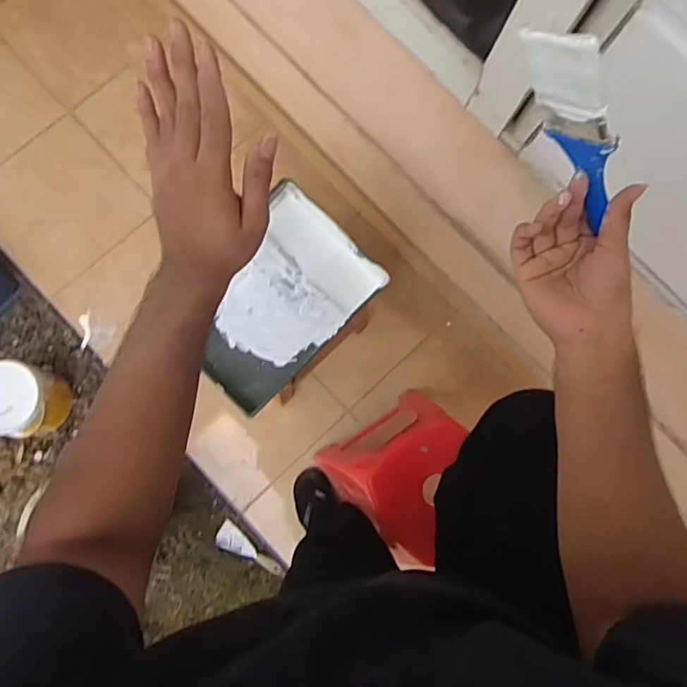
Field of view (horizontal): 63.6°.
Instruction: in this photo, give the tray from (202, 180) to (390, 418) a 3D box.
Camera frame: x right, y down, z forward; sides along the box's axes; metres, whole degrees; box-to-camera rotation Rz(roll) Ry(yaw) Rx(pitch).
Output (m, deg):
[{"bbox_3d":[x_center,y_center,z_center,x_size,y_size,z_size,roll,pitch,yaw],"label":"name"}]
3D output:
[{"bbox_3d":[-0.138,-0.086,1.073,0.278,0.083,0.372,45,81,3],"label":"tray"}]

